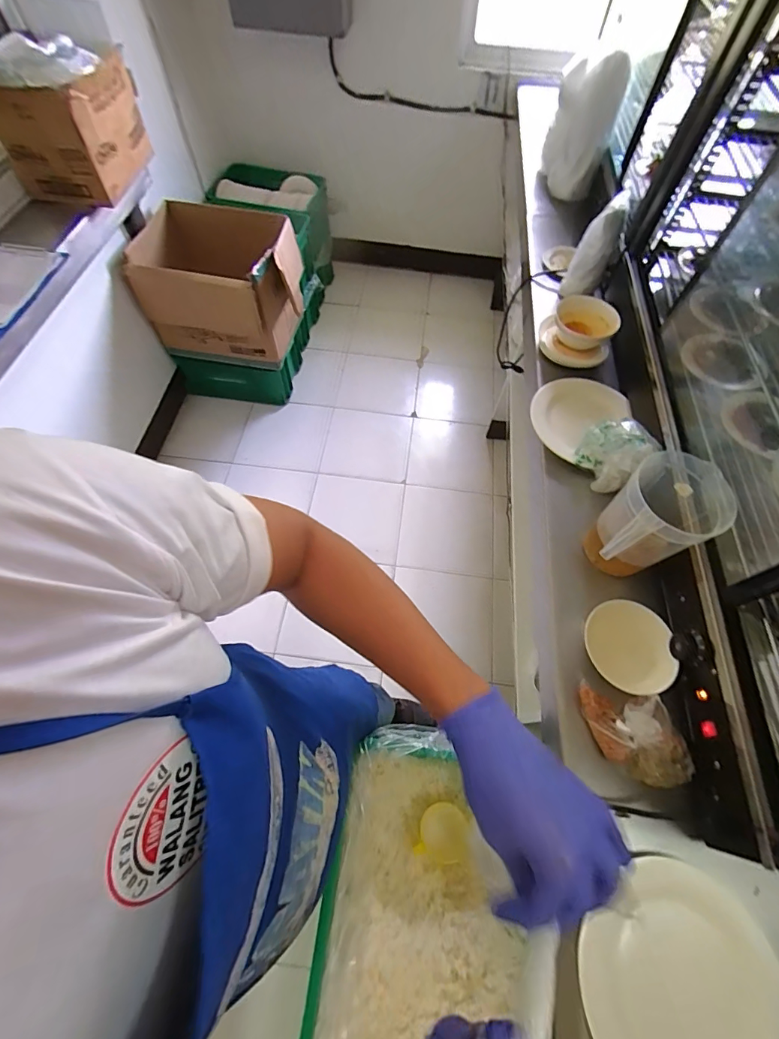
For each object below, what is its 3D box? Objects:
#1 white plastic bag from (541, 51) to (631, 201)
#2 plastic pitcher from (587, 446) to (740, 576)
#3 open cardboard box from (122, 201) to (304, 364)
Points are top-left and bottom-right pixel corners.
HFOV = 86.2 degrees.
[{"bbox_3d":[0.550,-1.126,1.209,0.178,0.279,0.110,19,63,8],"label":"white plastic bag"},{"bbox_3d":[0.418,0.001,0.677,0.128,0.185,0.189,30,65,13],"label":"plastic pitcher"},{"bbox_3d":[-0.607,-0.881,1.558,0.523,0.401,0.360,5,62,1],"label":"open cardboard box"}]

